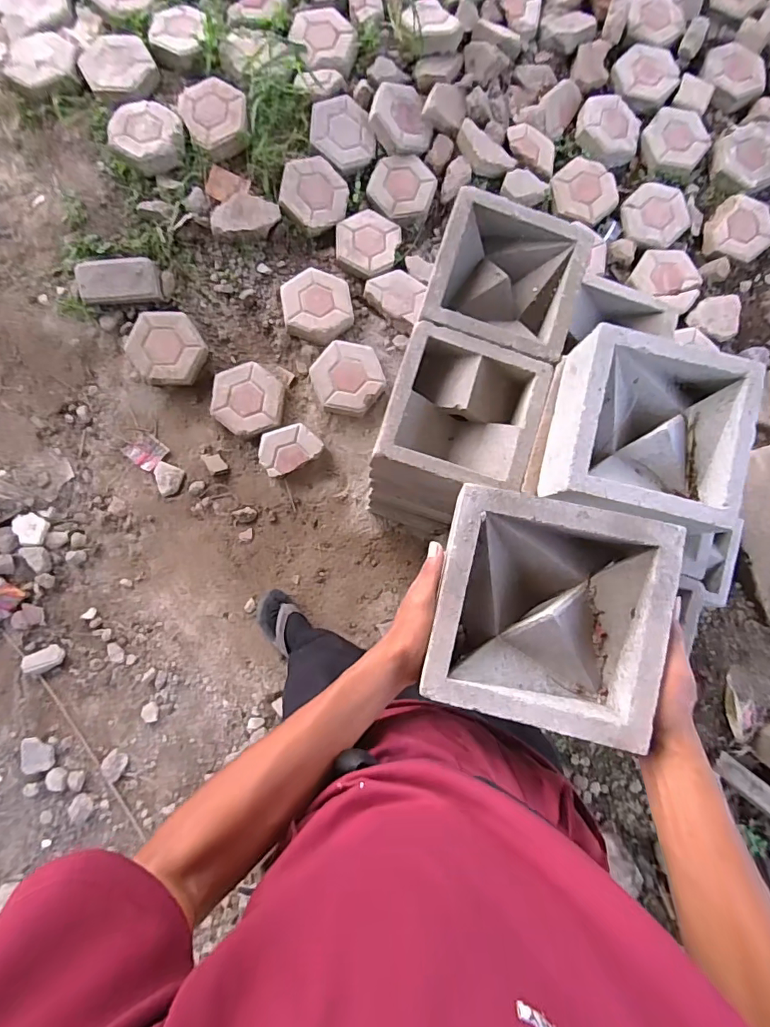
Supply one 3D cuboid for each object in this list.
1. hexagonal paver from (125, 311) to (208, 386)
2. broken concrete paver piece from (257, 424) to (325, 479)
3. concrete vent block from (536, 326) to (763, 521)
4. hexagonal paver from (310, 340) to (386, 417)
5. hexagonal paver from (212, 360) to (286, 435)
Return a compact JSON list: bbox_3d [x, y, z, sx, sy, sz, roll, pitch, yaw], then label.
[{"bbox_3d":[-0.620,-0.475,1.363,0.200,0.078,0.212,-38,88,-4],"label":"hexagonal paver"},{"bbox_3d":[-0.282,-0.190,1.387,0.175,0.066,0.128,-33,88,-4],"label":"broken concrete paver piece"},{"bbox_3d":[0.313,-0.096,0.585,0.209,0.102,0.205,15,83,-1],"label":"concrete vent block"},{"bbox_3d":[-0.106,-0.397,1.394,0.205,0.062,0.210,-23,87,-4],"label":"hexagonal paver"},{"bbox_3d":[-0.396,-0.329,1.378,0.207,0.050,0.195,38,85,1],"label":"hexagonal paver"}]

